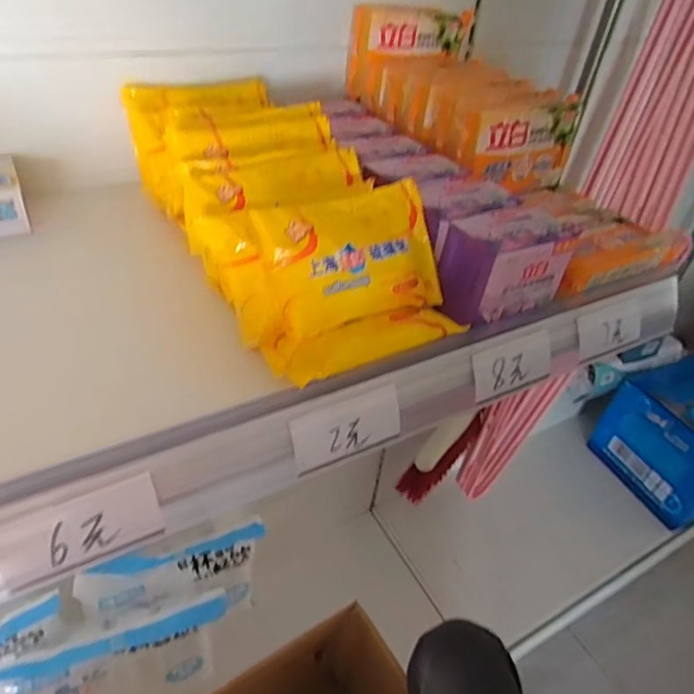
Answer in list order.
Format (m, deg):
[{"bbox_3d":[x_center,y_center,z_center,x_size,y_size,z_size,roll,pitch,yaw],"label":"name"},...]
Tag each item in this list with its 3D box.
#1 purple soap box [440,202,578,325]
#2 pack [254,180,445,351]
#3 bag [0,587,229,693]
[{"bbox_3d":[0.102,-0.055,0.357,0.073,0.057,0.048,-15,45,-23],"label":"purple soap box"},{"bbox_3d":[0.003,-0.051,0.317,0.109,0.024,0.072,-21,86,-30],"label":"pack"},{"bbox_3d":[-0.304,0.458,0.762,0.290,0.218,0.054,-16,46,-24],"label":"bag"}]

